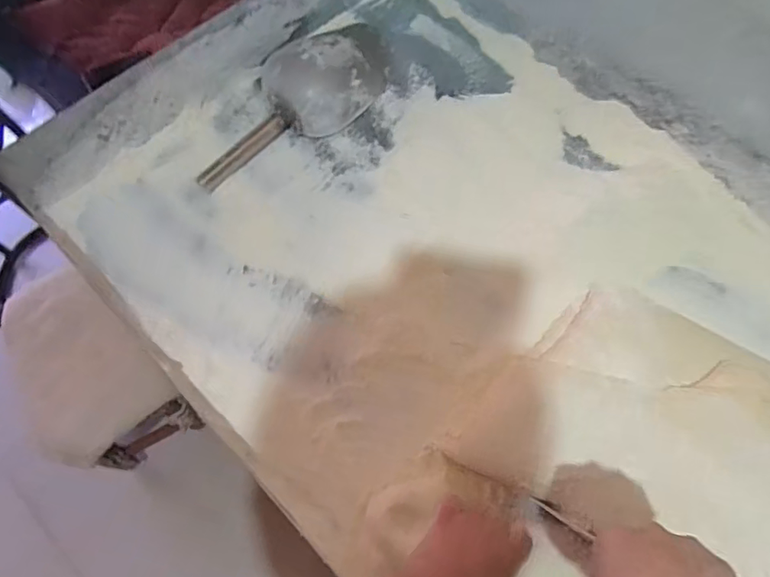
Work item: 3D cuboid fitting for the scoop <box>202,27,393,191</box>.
[{"bbox_3d":[-0.106,-0.236,0.658,0.315,0.059,0.114,-40,74,-15],"label":"scoop"}]

